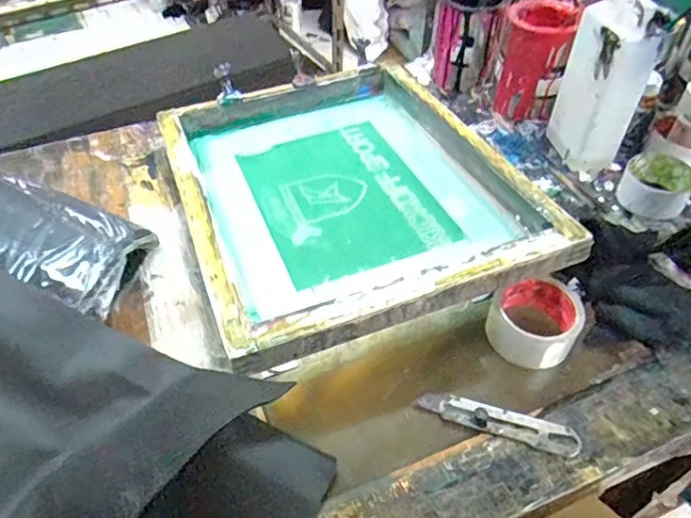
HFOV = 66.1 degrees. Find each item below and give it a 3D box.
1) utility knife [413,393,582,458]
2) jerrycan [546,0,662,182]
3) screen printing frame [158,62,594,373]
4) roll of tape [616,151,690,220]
[{"bbox_3d":[0.148,0.158,0.519,0.153,0.008,0.030,13,50,13],"label":"utility knife"},{"bbox_3d":[0.343,-0.233,0.703,0.075,0.232,0.095,-11,47,-9],"label":"jerrycan"},{"bbox_3d":[-0.008,-0.107,0.704,0.400,0.064,0.498,-18,43,-13],"label":"screen printing frame"},{"bbox_3d":[0.404,-0.094,0.697,0.085,0.045,0.086,32,56,26],"label":"roll of tape"}]

